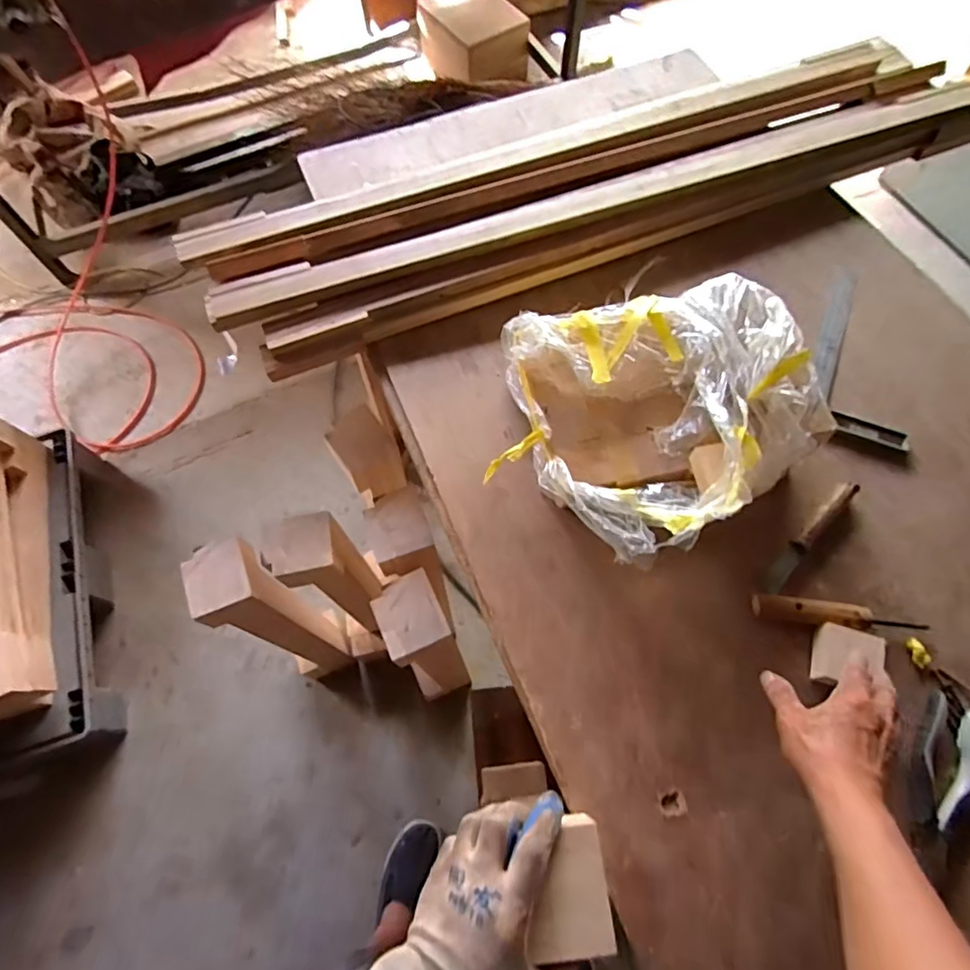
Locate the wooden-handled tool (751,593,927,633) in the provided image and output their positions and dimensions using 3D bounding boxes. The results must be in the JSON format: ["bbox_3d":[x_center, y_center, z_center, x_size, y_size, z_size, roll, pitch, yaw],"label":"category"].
[{"bbox_3d":[0.391,0.145,0.627,0.175,0.026,0.030,7,66,5],"label":"wooden-handled tool"}]

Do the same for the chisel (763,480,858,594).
[{"bbox_3d":[0.391,0.061,0.673,0.022,0.017,0.180,39,73,18],"label":"chisel"}]

